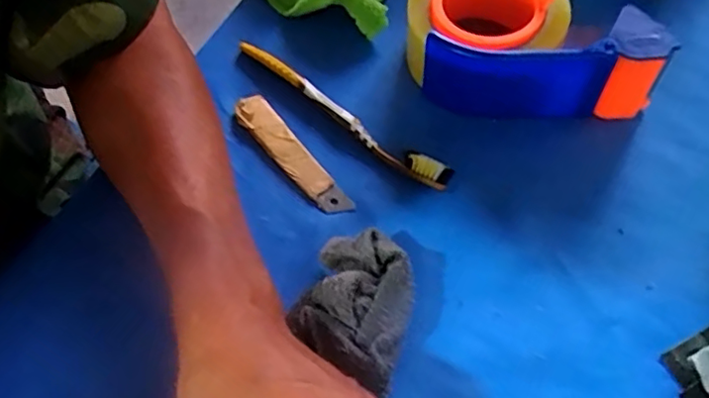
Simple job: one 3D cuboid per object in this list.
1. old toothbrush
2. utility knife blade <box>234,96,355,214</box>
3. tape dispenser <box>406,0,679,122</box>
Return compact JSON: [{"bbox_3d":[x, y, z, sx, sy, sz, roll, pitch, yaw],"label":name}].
[{"bbox_3d":[-0.012,-0.060,0.407,0.183,0.016,0.015,37,69,18],"label":"old toothbrush"},{"bbox_3d":[-0.041,-0.031,0.399,0.024,0.005,0.109,-38,68,-17],"label":"utility knife blade"},{"bbox_3d":[0.115,-0.114,0.406,0.159,0.061,0.106,7,63,5],"label":"tape dispenser"}]

